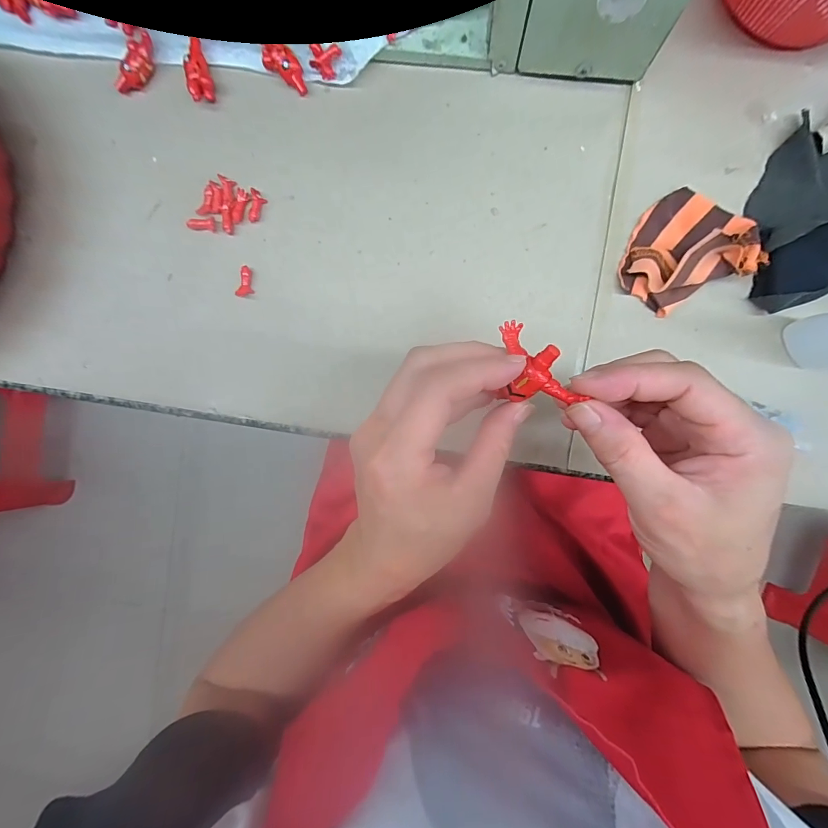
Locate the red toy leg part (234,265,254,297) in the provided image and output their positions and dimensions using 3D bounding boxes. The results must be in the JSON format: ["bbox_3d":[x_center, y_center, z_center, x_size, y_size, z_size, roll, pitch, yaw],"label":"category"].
[{"bbox_3d":[-0.122,-0.096,0.291,0.010,0.006,0.022,12,95,2],"label":"red toy leg part"}]

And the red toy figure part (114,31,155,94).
[{"bbox_3d":[-0.199,-0.249,0.286,0.016,0.011,0.041,32,95,0],"label":"red toy figure part"}]

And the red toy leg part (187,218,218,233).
[{"bbox_3d":[-0.154,-0.138,0.289,0.022,0.004,0.010,9,95,2],"label":"red toy leg part"}]

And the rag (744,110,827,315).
[{"bbox_3d":[0.269,-0.127,0.261,0.088,0.022,0.123,28,95,1],"label":"rag"}]

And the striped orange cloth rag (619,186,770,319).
[{"bbox_3d":[0.179,-0.109,0.262,0.078,0.030,0.068,-33,92,5],"label":"striped orange cloth rag"}]

